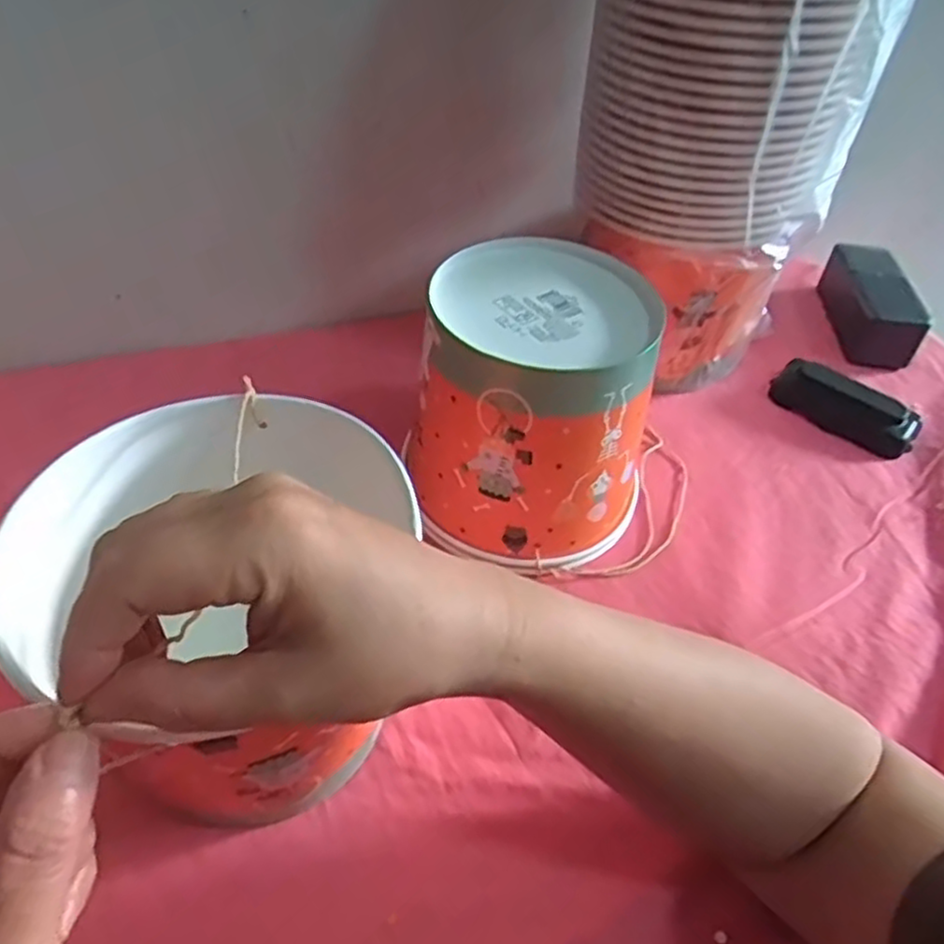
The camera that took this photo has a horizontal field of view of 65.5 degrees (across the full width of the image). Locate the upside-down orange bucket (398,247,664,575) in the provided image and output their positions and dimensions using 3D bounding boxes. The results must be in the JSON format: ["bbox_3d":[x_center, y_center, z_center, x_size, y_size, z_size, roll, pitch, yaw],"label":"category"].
[{"bbox_3d":[0.040,-0.037,0.442,0.142,0.139,0.137,12,46,6],"label":"upside-down orange bucket"}]

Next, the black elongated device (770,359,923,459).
[{"bbox_3d":[0.286,-0.052,0.564,0.106,0.026,0.046,34,52,25],"label":"black elongated device"}]

